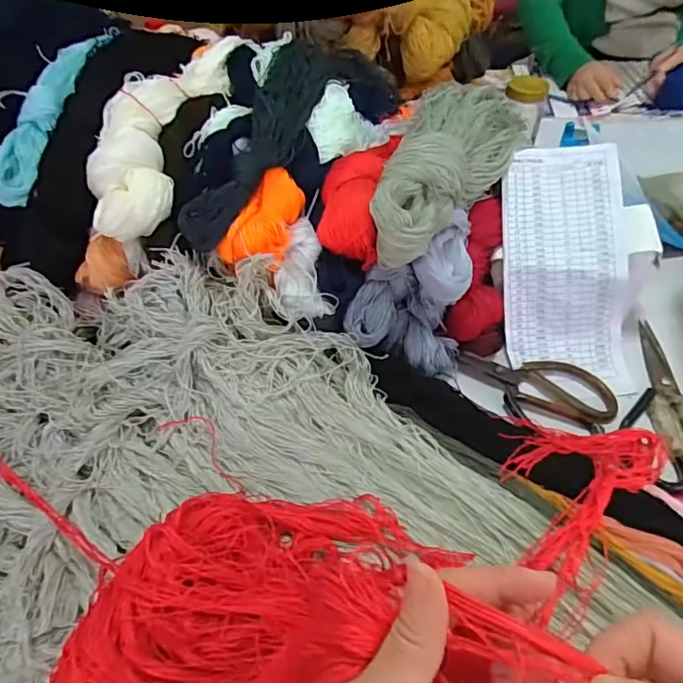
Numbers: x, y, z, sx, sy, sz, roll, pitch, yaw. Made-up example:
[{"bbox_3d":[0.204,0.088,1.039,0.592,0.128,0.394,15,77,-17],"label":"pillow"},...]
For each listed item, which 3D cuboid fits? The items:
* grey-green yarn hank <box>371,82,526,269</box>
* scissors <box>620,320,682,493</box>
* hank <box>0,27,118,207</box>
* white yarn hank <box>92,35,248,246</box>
[{"bbox_3d":[0.129,-0.202,0.571,0.093,0.097,0.369,18,52,19],"label":"grey-green yarn hank"},{"bbox_3d":[0.324,0.052,0.527,0.087,0.020,0.207,-2,48,2],"label":"scissors"},{"bbox_3d":[-0.283,-0.234,0.525,0.045,0.031,0.226,7,66,10],"label":"hank"},{"bbox_3d":[-0.176,-0.214,0.514,0.081,0.052,0.260,9,63,11],"label":"white yarn hank"}]

